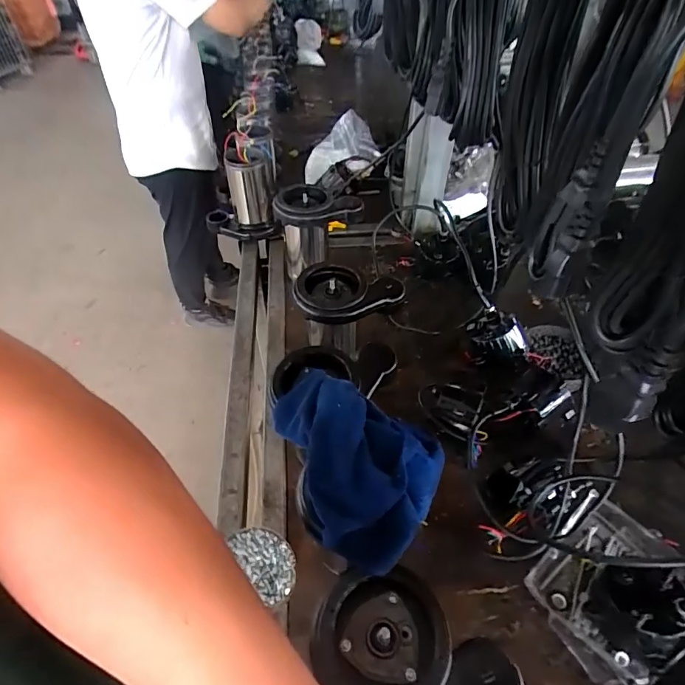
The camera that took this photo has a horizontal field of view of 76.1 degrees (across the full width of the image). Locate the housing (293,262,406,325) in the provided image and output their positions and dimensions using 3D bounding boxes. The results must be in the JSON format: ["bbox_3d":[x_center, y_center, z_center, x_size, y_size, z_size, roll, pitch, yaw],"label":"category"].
[{"bbox_3d":[0.006,-0.084,0.684,0.162,0.034,0.110,-15,49,-14],"label":"housing"}]

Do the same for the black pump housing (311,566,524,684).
[{"bbox_3d":[0.059,0.258,0.374,0.165,0.034,0.100,11,48,10],"label":"black pump housing"}]

